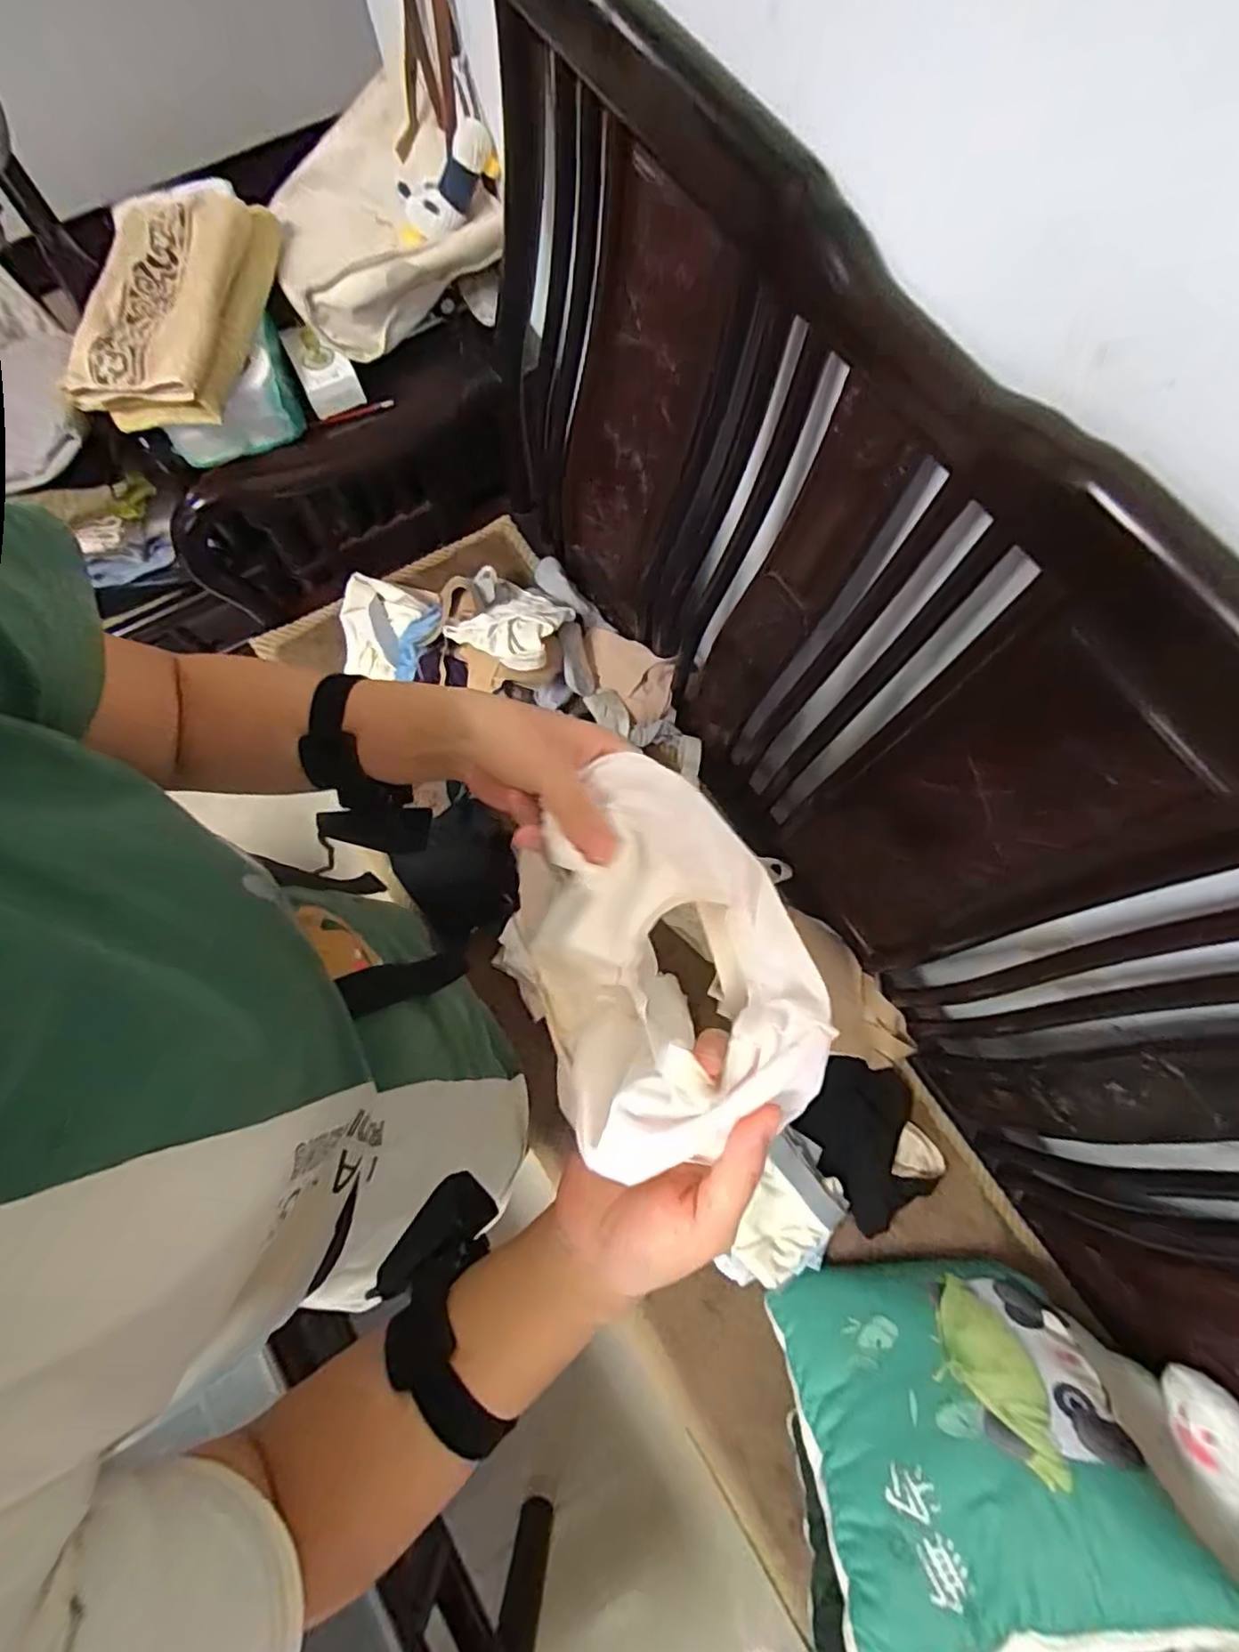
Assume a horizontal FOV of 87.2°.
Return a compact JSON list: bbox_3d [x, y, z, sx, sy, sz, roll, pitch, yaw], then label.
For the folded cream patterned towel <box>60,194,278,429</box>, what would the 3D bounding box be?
[{"bbox_3d":[-0.601,-0.720,0.890,0.235,0.079,0.378,-2,74,0],"label":"folded cream patterned towel"}]

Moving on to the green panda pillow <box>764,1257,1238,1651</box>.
[{"bbox_3d":[0.352,0.616,0.680,0.324,0.080,0.314,-13,30,3],"label":"green panda pillow"}]

